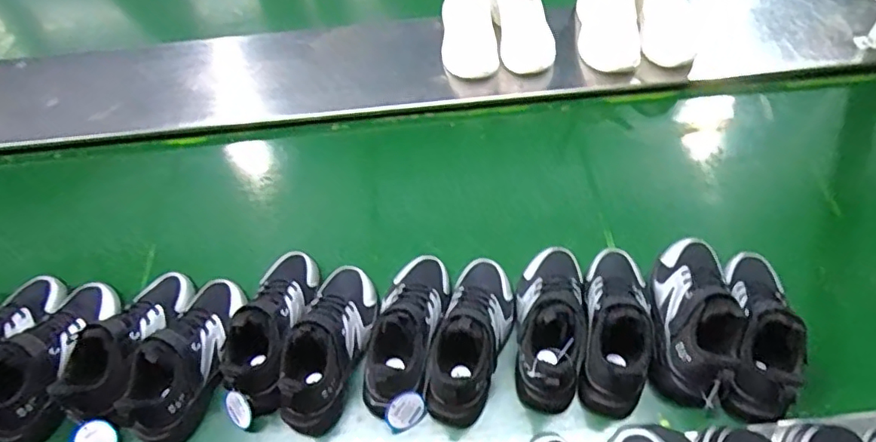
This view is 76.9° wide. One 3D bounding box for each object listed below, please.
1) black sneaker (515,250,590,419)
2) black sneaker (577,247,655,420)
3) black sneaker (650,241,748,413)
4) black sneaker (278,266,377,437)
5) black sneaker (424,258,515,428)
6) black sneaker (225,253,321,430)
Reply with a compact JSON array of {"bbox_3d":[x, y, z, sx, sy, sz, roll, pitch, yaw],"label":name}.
[{"bbox_3d":[0.140,0.116,0.673,0.086,0.096,0.212,5,56,9],"label":"black sneaker"},{"bbox_3d":[0.211,0.118,0.664,0.094,0.092,0.214,8,57,10],"label":"black sneaker"},{"bbox_3d":[0.307,0.108,0.661,0.085,0.104,0.210,7,57,10],"label":"black sneaker"},{"bbox_3d":[-0.132,0.139,0.657,0.087,0.097,0.206,4,56,8],"label":"black sneaker"},{"bbox_3d":[0.043,0.130,0.663,0.078,0.108,0.198,13,58,14],"label":"black sneaker"},{"bbox_3d":[-0.216,0.129,0.686,0.080,0.099,0.219,7,57,10],"label":"black sneaker"}]

